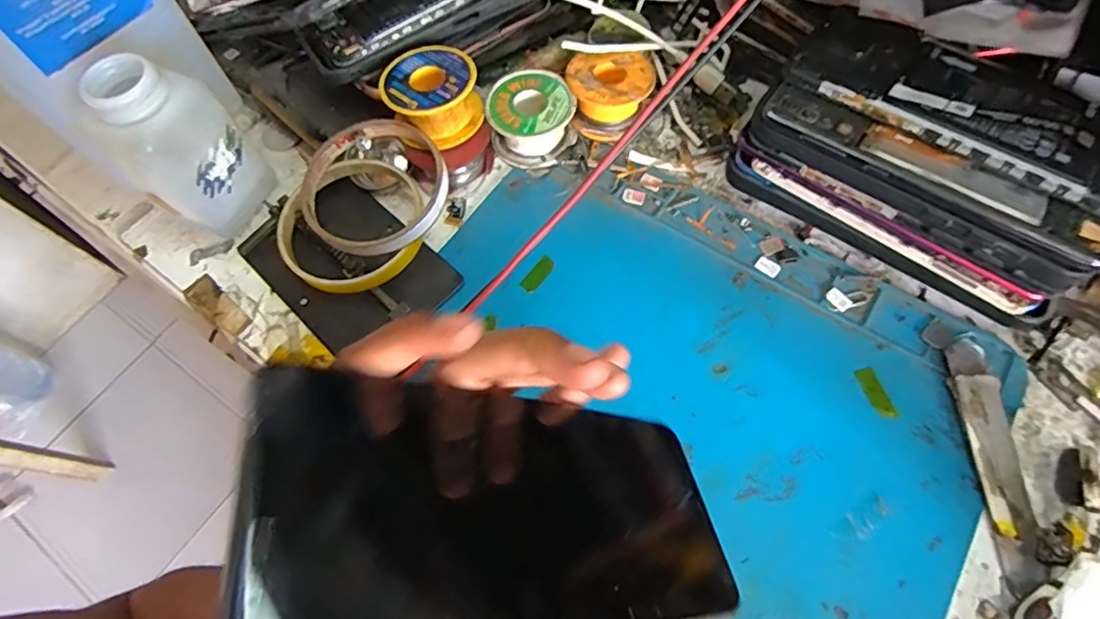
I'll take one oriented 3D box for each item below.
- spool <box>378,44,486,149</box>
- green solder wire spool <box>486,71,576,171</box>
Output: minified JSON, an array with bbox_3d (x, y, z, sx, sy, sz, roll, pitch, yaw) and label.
[{"bbox_3d":[-0.068,-0.124,0.328,0.052,0.029,0.046,-29,67,-9],"label":"spool"},{"bbox_3d":[-0.011,-0.118,0.350,0.051,0.029,0.053,-1,66,3],"label":"green solder wire spool"}]

